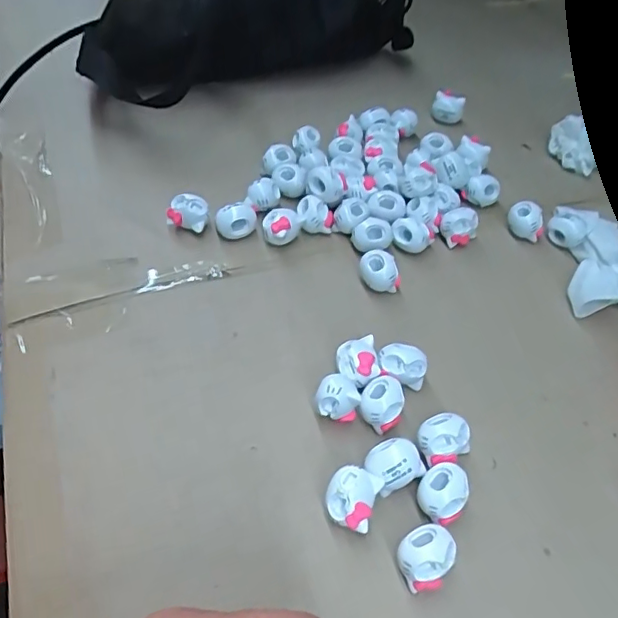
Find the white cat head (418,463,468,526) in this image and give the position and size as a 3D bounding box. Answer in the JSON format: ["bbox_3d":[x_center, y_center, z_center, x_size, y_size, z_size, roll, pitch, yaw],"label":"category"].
[{"bbox_3d":[0.061,0.085,0.257,0.021,0.021,0.025,16,54,10],"label":"white cat head"}]

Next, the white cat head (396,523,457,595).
[{"bbox_3d":[0.050,0.107,0.240,0.025,0.022,0.022,-36,62,-25],"label":"white cat head"}]

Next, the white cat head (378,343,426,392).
[{"bbox_3d":[0.049,0.031,0.295,0.025,0.020,0.017,11,53,6],"label":"white cat head"}]

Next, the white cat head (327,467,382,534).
[{"bbox_3d":[0.019,0.087,0.254,0.021,0.022,0.024,18,54,11],"label":"white cat head"}]

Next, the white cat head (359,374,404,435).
[{"bbox_3d":[0.037,0.047,0.280,0.021,0.019,0.024,12,54,7],"label":"white cat head"}]

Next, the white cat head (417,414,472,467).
[{"bbox_3d":[0.065,0.064,0.271,0.025,0.022,0.020,-24,58,-19],"label":"white cat head"}]

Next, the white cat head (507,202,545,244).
[{"bbox_3d":[0.147,-0.058,0.379,0.025,0.024,0.018,23,56,14],"label":"white cat head"}]

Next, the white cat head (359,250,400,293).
[{"bbox_3d":[0.042,-0.022,0.336,0.017,0.020,0.024,-33,61,-24],"label":"white cat head"}]

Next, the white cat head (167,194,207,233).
[{"bbox_3d":[-0.078,-0.062,0.353,0.024,0.020,0.014,15,54,9],"label":"white cat head"}]

